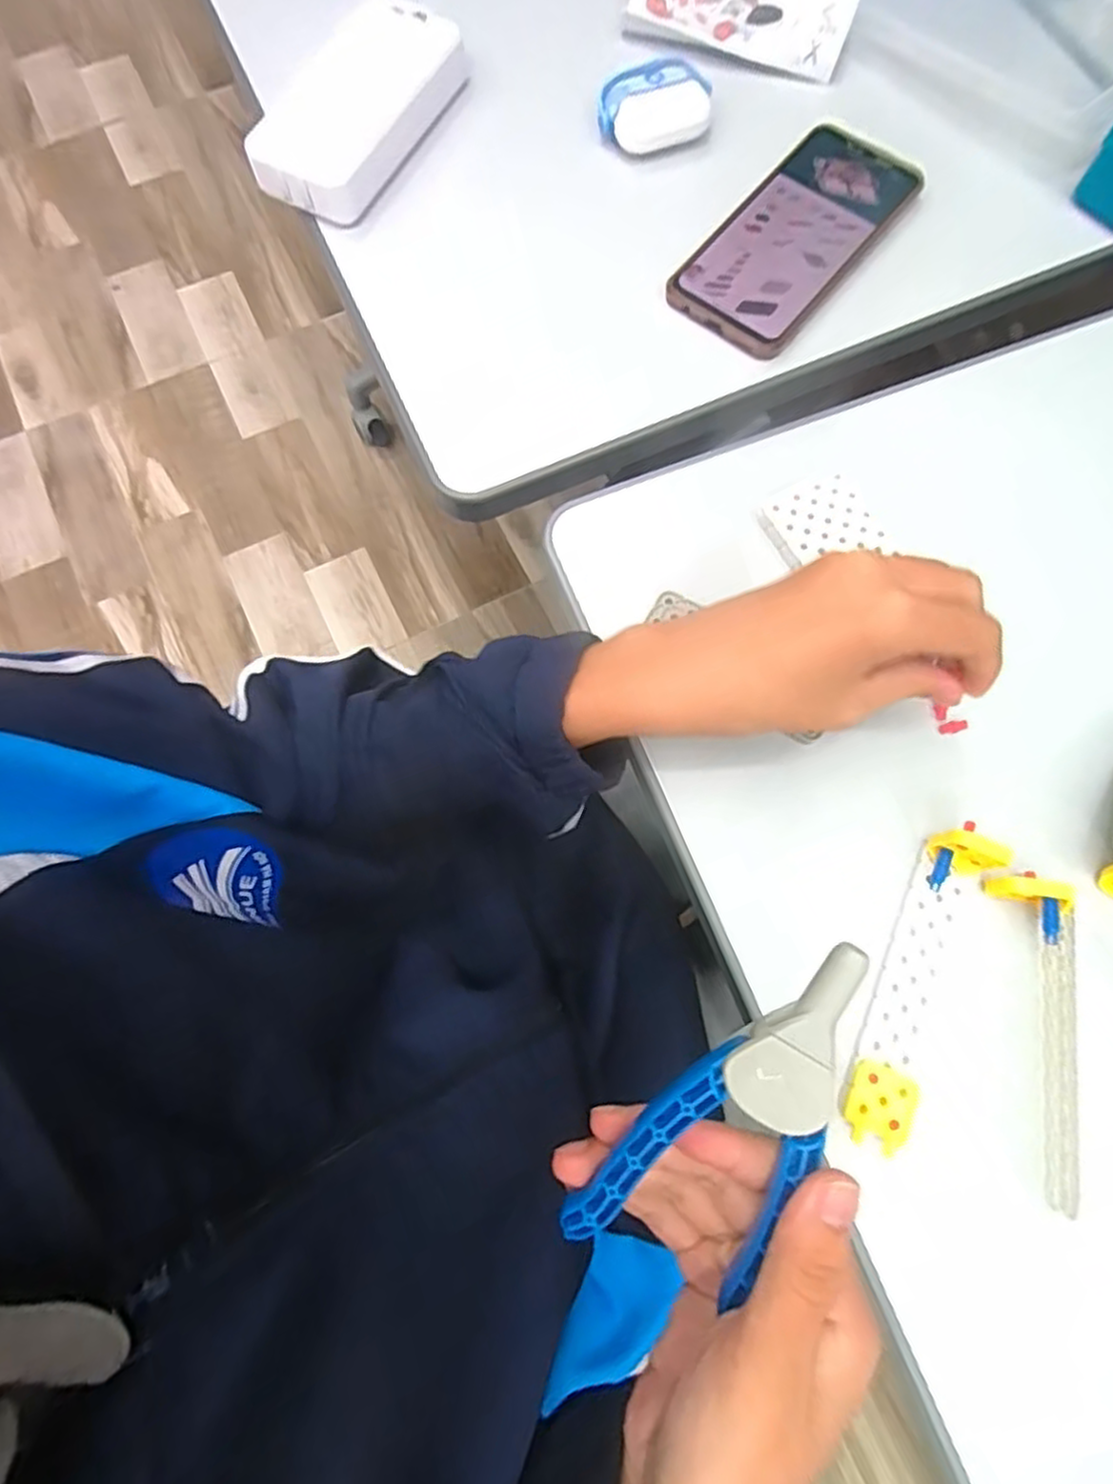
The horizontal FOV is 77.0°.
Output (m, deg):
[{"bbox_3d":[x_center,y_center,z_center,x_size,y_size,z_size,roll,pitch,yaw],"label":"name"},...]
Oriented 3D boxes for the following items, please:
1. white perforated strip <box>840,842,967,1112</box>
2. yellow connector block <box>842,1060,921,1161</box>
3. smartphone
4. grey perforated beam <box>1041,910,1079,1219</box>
[{"bbox_3d":[0.152,0.102,0.301,0.025,0.007,0.104,25,76,7],"label":"white perforated strip"},{"bbox_3d":[0.131,0.148,0.283,0.026,0.008,0.030,22,75,6],"label":"yellow connector block"},{"bbox_3d":[0.139,-0.294,0.403,0.075,0.007,0.164,38,77,10],"label":"smartphone"},{"bbox_3d":[0.205,0.128,0.286,0.008,0.016,0.111,8,74,2],"label":"grey perforated beam"}]

